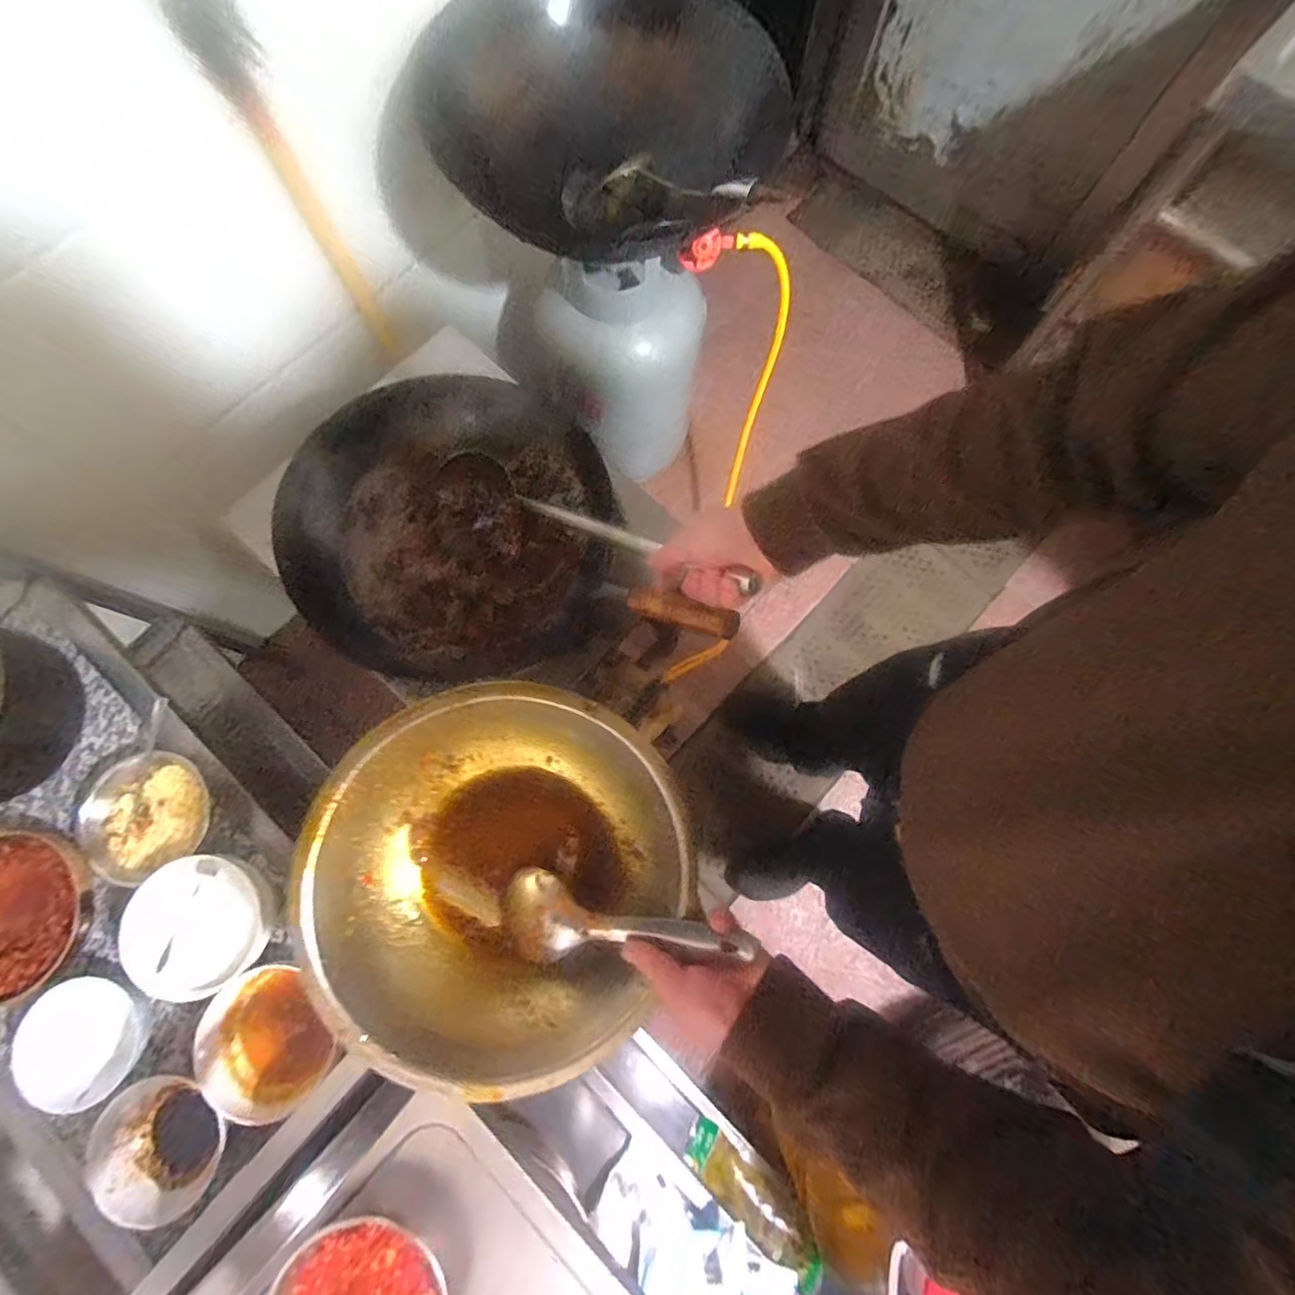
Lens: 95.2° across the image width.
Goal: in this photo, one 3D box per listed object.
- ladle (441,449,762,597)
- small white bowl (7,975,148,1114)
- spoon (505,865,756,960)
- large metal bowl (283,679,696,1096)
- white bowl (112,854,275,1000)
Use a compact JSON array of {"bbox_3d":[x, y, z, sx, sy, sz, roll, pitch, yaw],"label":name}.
[{"bbox_3d":[-0.074,-0.128,0.654,0.453,0.075,0.089,25,77,33],"label":"ladle"},{"bbox_3d":[-0.594,0.412,0.616,0.099,0.051,0.123,-5,77,-2],"label":"small white bowl"},{"bbox_3d":[-0.027,0.232,0.488,0.210,0.032,0.068,3,77,15],"label":"spoon"},{"bbox_3d":[-0.117,0.185,0.494,0.269,0.102,0.293,0,77,-1],"label":"large metal bowl"},{"bbox_3d":[-0.495,0.304,0.653,0.136,0.055,0.136,0,77,-1],"label":"white bowl"}]

